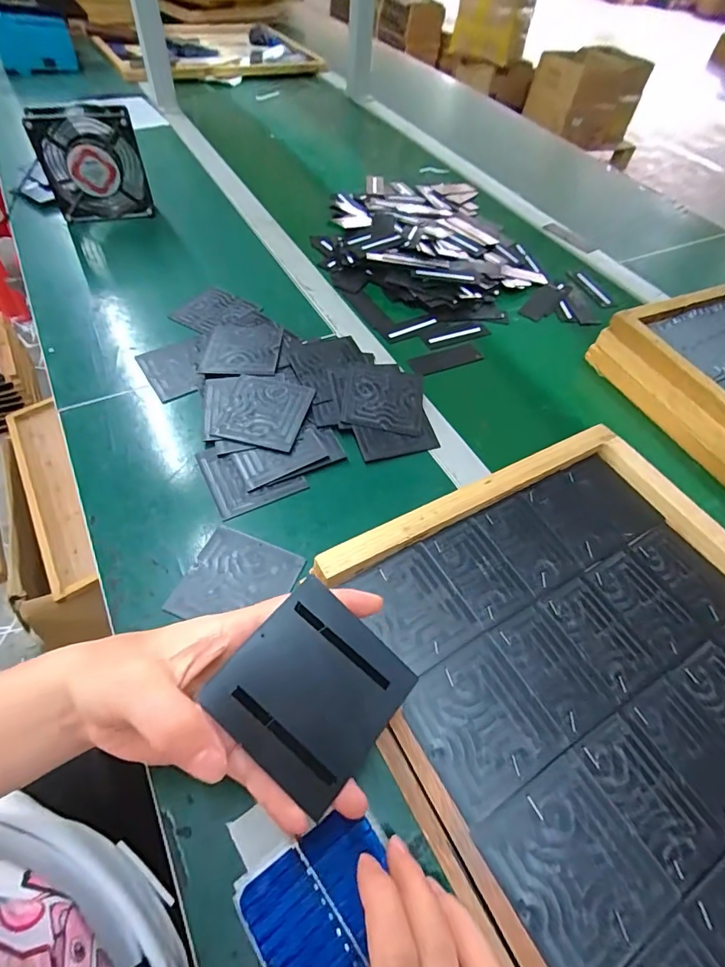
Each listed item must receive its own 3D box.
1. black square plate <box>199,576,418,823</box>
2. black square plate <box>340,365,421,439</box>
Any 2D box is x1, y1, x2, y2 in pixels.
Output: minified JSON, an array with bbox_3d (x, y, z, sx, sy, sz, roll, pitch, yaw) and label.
[{"bbox_3d":[-0.025,0.103,0.230,0.079,0.008,0.079,42,64,3],"label":"black square plate"},{"bbox_3d":[0.022,-0.088,0.467,0.080,0.005,0.083,9,60,-7],"label":"black square plate"}]

